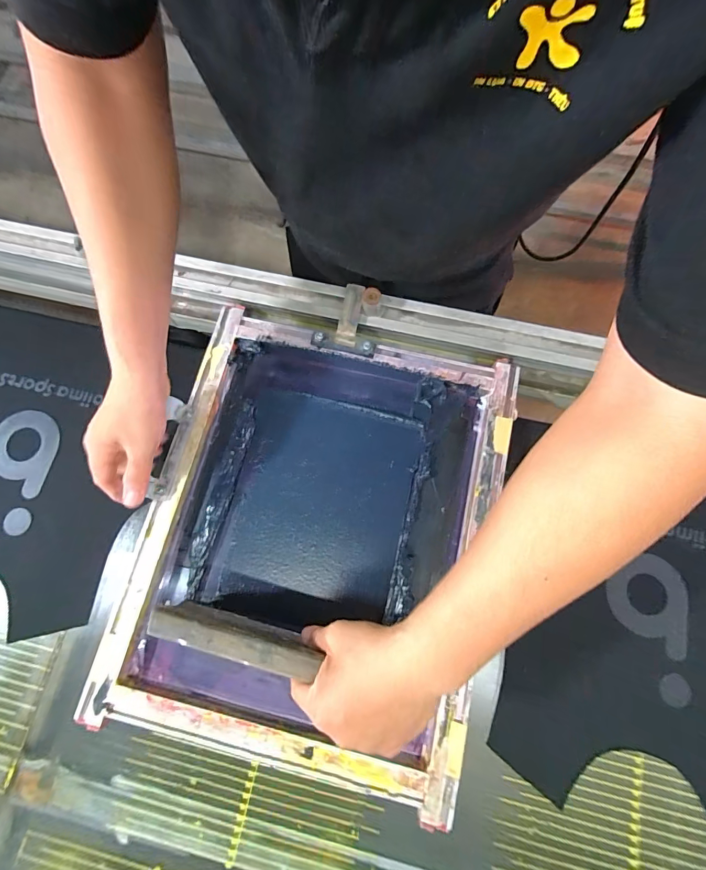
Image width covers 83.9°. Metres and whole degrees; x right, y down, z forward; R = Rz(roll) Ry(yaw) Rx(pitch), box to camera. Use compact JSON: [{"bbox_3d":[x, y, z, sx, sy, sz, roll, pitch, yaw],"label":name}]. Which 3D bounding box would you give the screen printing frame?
[{"bbox_3d":[-0.042,0.105,0.469,0.394,0.037,0.478,14,76,4],"label":"screen printing frame"}]

